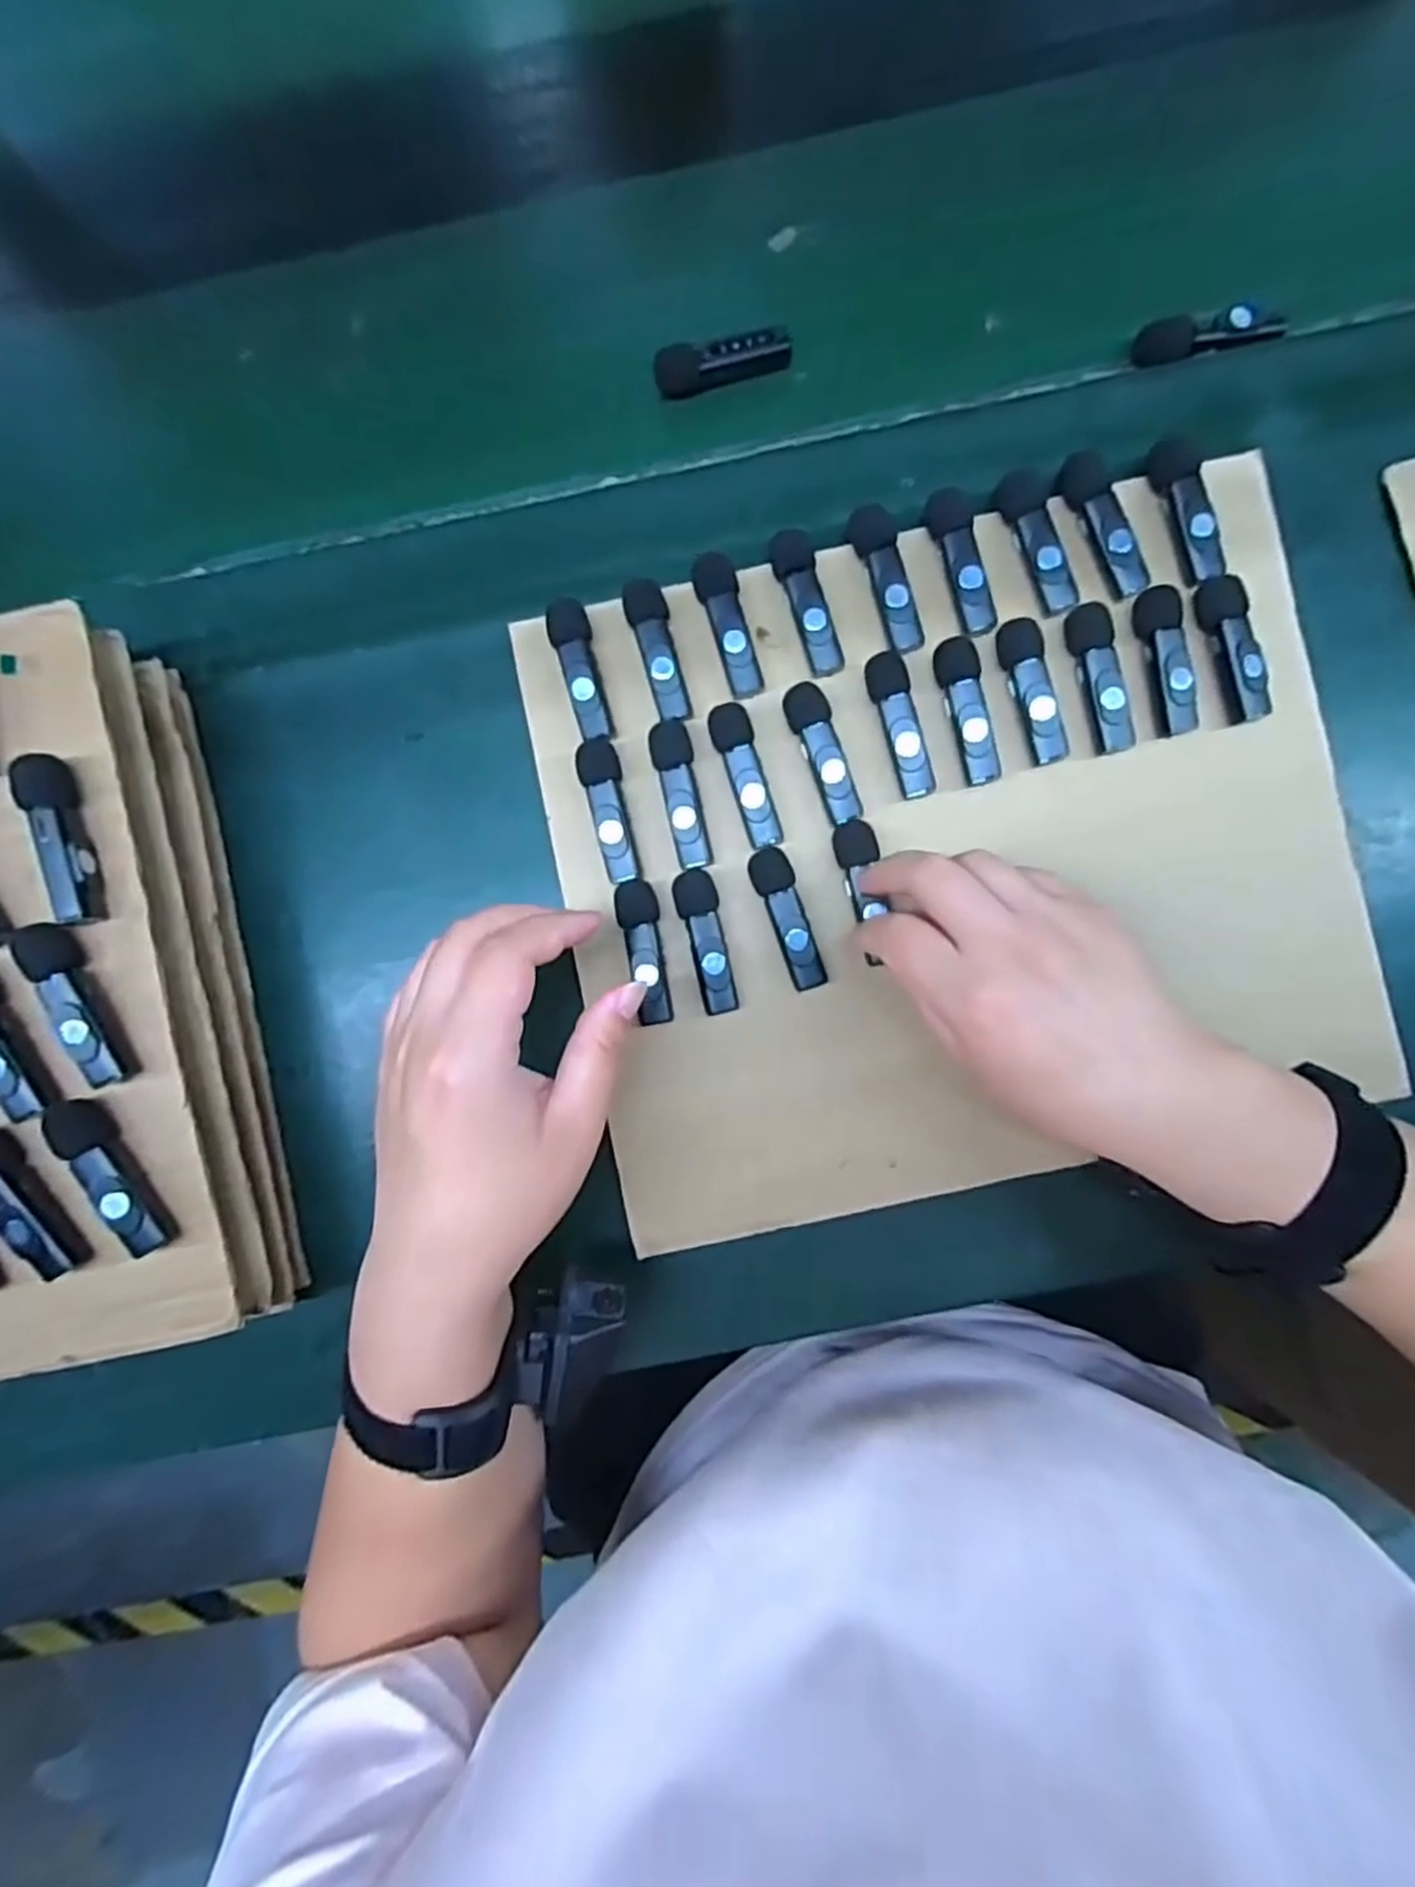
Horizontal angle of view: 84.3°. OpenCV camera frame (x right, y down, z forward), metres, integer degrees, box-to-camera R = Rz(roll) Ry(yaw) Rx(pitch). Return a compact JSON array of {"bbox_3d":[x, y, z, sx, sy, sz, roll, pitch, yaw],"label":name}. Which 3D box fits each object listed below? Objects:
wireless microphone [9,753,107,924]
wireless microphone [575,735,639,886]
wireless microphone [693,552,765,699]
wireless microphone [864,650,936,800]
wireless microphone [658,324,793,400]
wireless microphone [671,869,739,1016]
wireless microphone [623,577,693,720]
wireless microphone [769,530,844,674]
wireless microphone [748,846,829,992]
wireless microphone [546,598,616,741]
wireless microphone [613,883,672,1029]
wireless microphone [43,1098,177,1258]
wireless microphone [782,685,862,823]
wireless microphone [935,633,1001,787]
[{"bbox_3d":[-0.248,-0.039,0.299,0.013,0.018,0.063,-12,85,2],"label":"wireless microphone"},{"bbox_3d":[-0.044,-0.060,0.353,0.018,0.010,0.065,-13,85,2],"label":"wireless microphone"},{"bbox_3d":[0.009,-0.143,0.353,0.019,0.011,0.065,-14,85,2],"label":"wireless microphone"},{"bbox_3d":[0.086,-0.098,0.350,0.018,0.012,0.066,-13,85,2],"label":"wireless microphone"},{"bbox_3d":[0.008,-0.277,0.376,0.064,0.020,0.017,-11,85,2],"label":"wireless microphone"},{"bbox_3d":[0.000,-0.001,0.351,0.019,0.013,0.065,-13,85,2],"label":"wireless microphone"},{"bbox_3d":[-0.022,-0.133,0.353,0.019,0.012,0.066,-17,85,1],"label":"wireless microphone"},{"bbox_3d":[0.045,-0.154,0.352,0.019,0.013,0.066,-14,85,2],"label":"wireless microphone"},{"bbox_3d":[0.036,-0.011,0.350,0.019,0.011,0.065,-18,85,1],"label":"wireless microphone"},{"bbox_3d":[-0.058,-0.124,0.355,0.018,0.012,0.062,-12,85,2],"label":"wireless microphone"},{"bbox_3d":[-0.027,0.004,0.349,0.018,0.011,0.064,-13,85,3],"label":"wireless microphone"},{"bbox_3d":[-0.230,0.089,0.300,0.016,0.013,0.065,-36,85,-1],"label":"wireless microphone"},{"bbox_3d":[0.052,-0.085,0.349,0.019,0.009,0.064,-18,85,1],"label":"wireless microphone"},{"bbox_3d":[0.117,-0.104,0.350,0.020,0.013,0.065,-13,85,2],"label":"wireless microphone"}]

